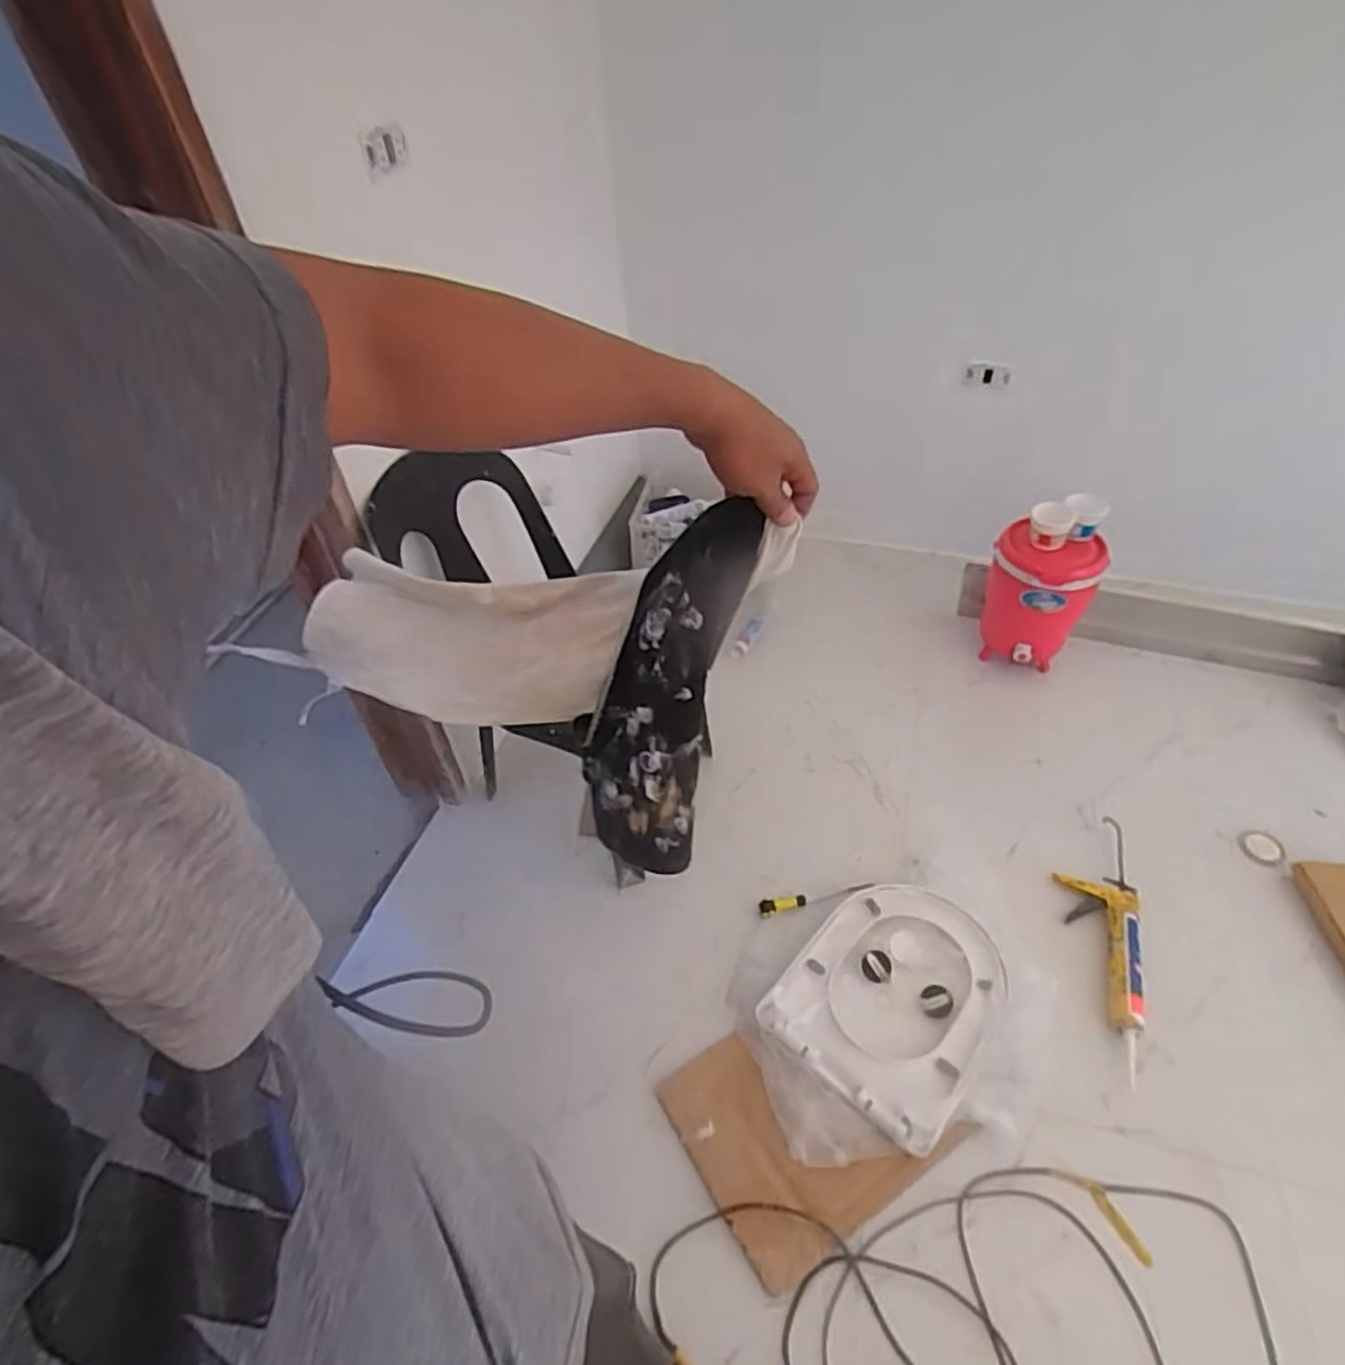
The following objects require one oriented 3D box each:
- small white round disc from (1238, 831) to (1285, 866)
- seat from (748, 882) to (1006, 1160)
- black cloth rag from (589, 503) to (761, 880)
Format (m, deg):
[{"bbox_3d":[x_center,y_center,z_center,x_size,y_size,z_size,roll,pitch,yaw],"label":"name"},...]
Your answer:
[{"bbox_3d":[1.205,0.339,1.528,0.083,0.009,0.074,14,49,13],"label":"small white round disc"},{"bbox_3d":[0.389,0.544,1.327,0.332,0.048,0.431,32,55,27],"label":"seat"},{"bbox_3d":[-0.006,0.000,0.684,0.144,0.330,0.069,22,17,20],"label":"black cloth rag"}]

